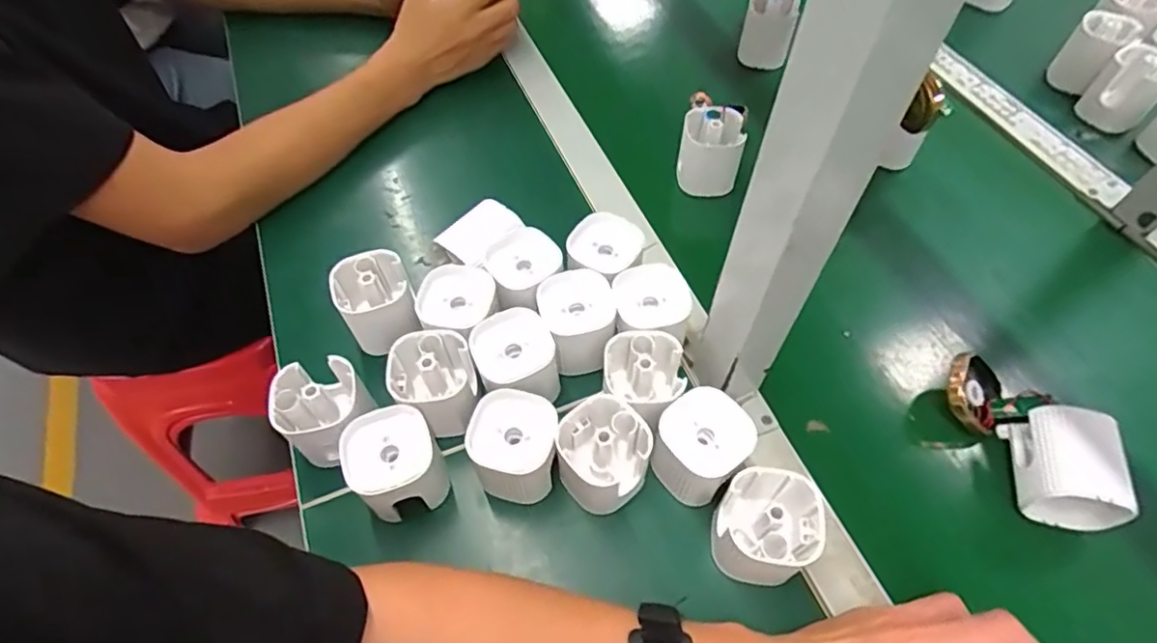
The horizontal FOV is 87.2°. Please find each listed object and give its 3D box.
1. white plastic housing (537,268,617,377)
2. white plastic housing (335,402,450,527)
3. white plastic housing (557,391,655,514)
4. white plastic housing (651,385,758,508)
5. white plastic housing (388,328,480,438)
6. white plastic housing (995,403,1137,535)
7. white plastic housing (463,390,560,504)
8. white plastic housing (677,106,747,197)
[{"bbox_3d":[0.000,0.002,0.454,0.054,0.058,0.057,-11,58,-6],"label":"white plastic housing"},{"bbox_3d":[-0.118,0.097,0.403,0.058,0.065,0.058,-23,60,-13],"label":"white plastic housing"},{"bbox_3d":[0.017,0.092,0.409,0.057,0.077,0.059,0,56,0],"label":"white plastic housing"},{"bbox_3d":[0.080,0.087,0.410,0.056,0.074,0.055,-37,64,-20],"label":"white plastic housing"},{"bbox_3d":[-0.100,0.048,0.431,0.057,0.061,0.064,-16,58,-9],"label":"white plastic housing"},{"bbox_3d":[0.325,0.096,0.404,0.053,0.058,0.066,12,57,8],"label":"white plastic housing"},{"bbox_3d":[-0.040,0.085,0.405,0.056,0.069,0.056,7,58,5],"label":"white plastic housing"},{"bbox_3d":[0.123,-0.159,0.571,0.057,0.063,0.053,8,57,5],"label":"white plastic housing"}]

